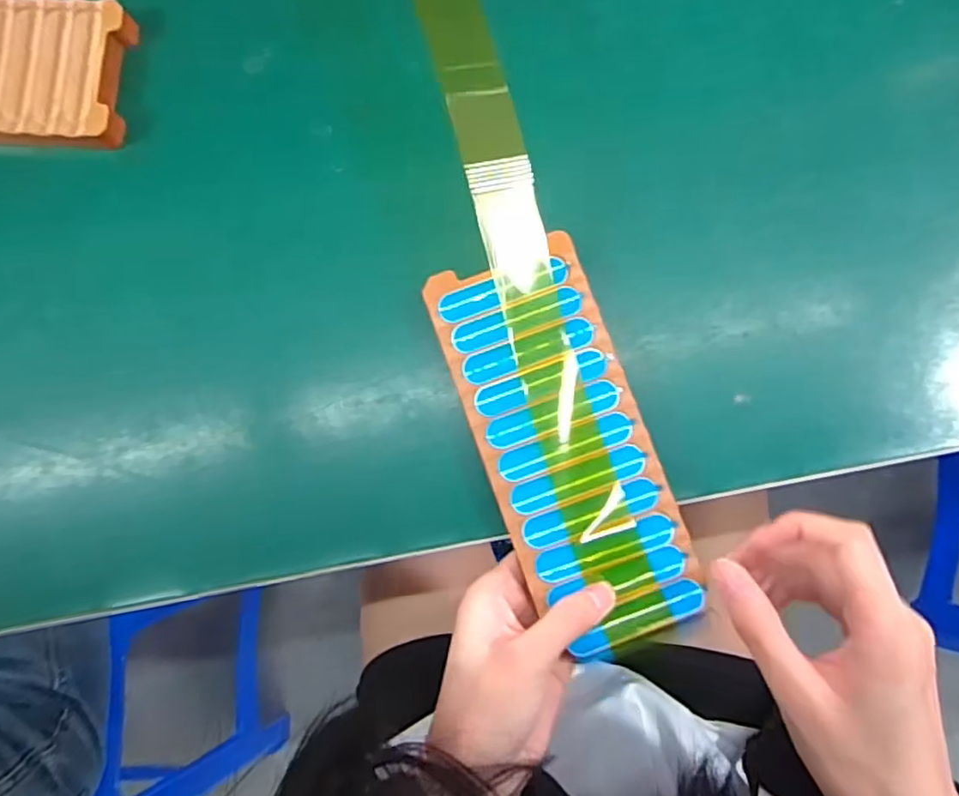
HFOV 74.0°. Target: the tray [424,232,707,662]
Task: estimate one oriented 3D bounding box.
[{"bbox_3d":[0.041,0.020,0.286,0.076,0.011,0.178,-23,83,-2],"label":"tray"}]

